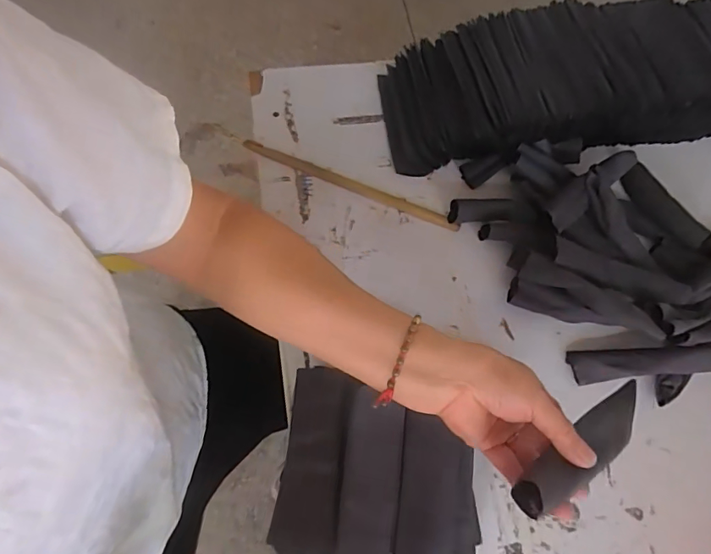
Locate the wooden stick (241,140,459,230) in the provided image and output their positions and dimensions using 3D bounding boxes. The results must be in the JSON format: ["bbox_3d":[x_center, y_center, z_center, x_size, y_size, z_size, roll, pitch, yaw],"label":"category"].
[{"bbox_3d":[-0.004,-0.109,0.574,0.264,0.016,0.016,21,70,5],"label":"wooden stick"}]

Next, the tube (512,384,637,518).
[{"bbox_3d":[0.170,0.131,0.364,0.141,0.023,0.035,-27,73,-28],"label":"tube"}]

